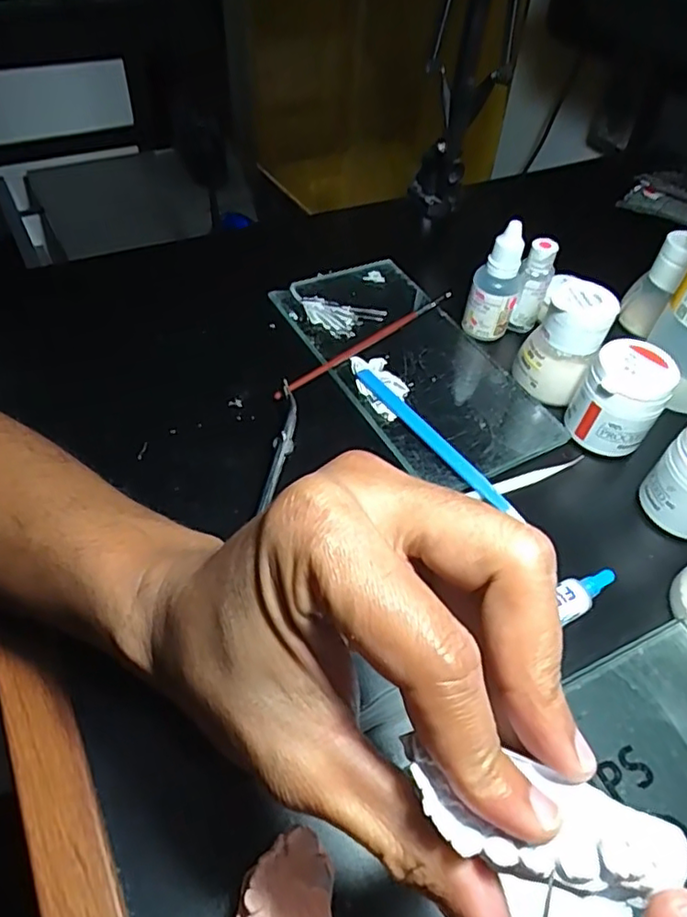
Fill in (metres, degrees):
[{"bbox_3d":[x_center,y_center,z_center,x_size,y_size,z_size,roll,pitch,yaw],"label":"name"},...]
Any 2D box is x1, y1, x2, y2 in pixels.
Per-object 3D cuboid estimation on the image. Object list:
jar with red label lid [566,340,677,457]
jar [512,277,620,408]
[{"bbox_3d":[0.155,-0.034,0.343,0.044,0.051,0.042,2,51,-3],"label":"jar with red label lid"},{"bbox_3d":[0.132,-0.071,0.363,0.039,0.058,0.039,31,55,19],"label":"jar"}]

